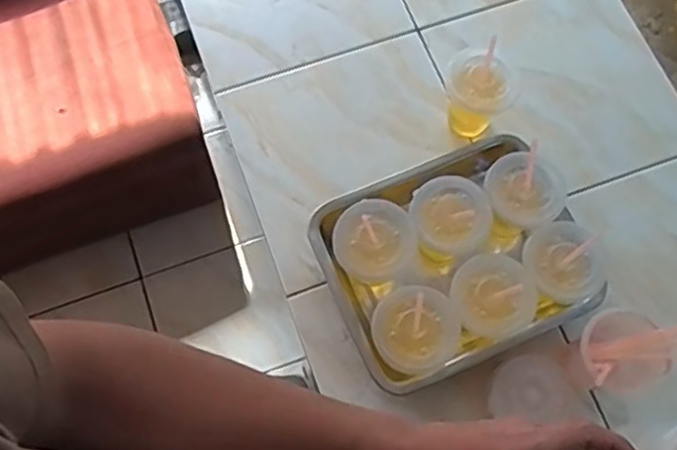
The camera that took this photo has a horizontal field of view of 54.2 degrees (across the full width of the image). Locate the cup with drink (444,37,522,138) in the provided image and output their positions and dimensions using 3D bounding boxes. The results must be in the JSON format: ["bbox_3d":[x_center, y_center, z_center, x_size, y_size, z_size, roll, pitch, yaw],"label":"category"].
[{"bbox_3d":[0.176,-0.167,0.829,0.085,0.137,0.076,22,72,6],"label":"cup with drink"}]

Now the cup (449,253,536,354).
[{"bbox_3d":[0.166,0.088,0.750,0.085,0.095,0.086,0,71,-1],"label":"cup"}]

